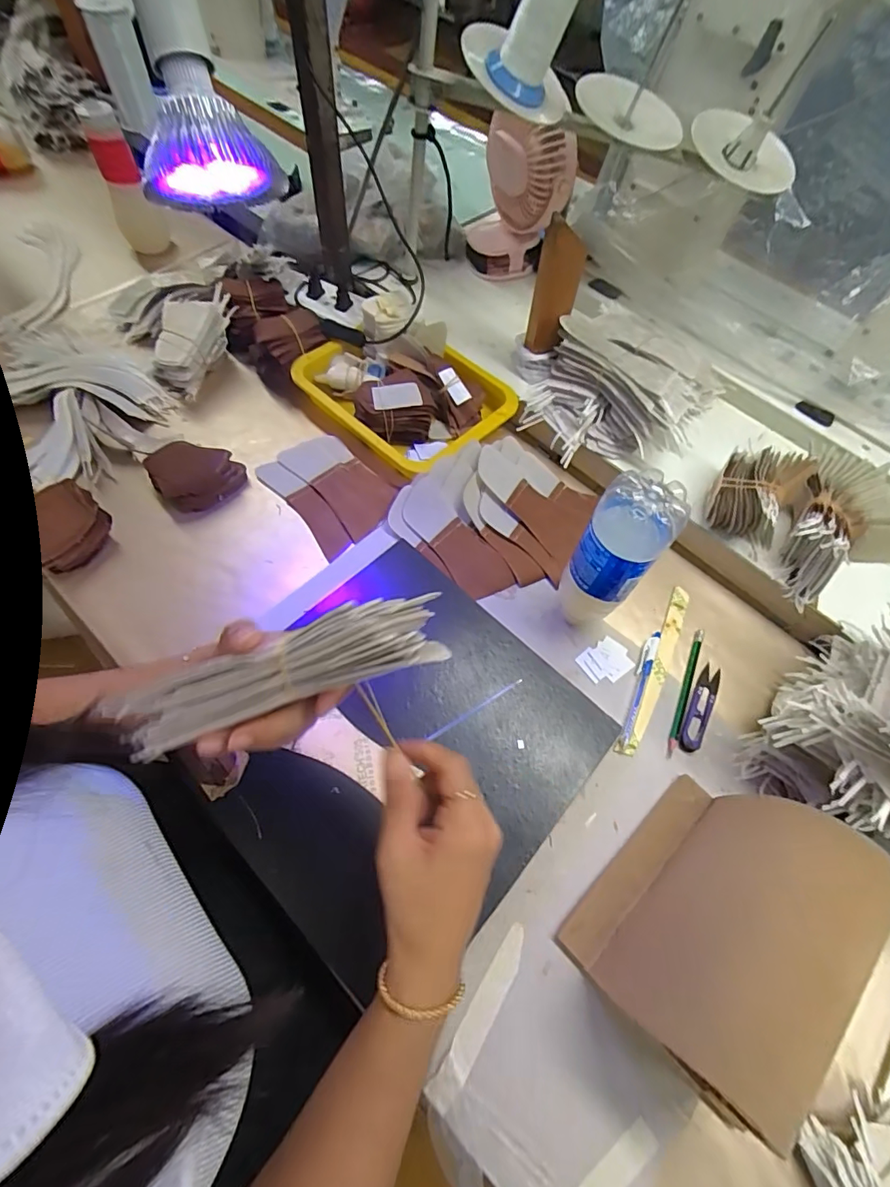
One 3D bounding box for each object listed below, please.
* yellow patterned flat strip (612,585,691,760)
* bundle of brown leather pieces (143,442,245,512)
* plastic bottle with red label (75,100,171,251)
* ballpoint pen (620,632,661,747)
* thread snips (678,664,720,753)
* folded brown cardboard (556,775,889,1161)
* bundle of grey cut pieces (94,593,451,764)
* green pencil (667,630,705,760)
[{"bbox_3d":[0.223,0.076,0.521,0.020,0.006,0.204,27,63,11],"label":"yellow patterned flat strip"},{"bbox_3d":[-0.296,-0.142,0.590,0.089,0.040,0.085,2,63,-3],"label":"bundle of brown leather pieces"},{"bbox_3d":[-0.459,-0.593,0.723,0.055,0.166,0.068,-32,68,-19],"label":"plastic bottle with red label"},{"bbox_3d":[0.199,0.094,0.508,0.014,0.006,0.130,24,63,10],"label":"ballpoint pen"},{"bbox_3d":[0.258,0.115,0.503,0.024,0.009,0.098,31,64,13],"label":"thread snips"},{"bbox_3d":[0.212,0.242,0.356,0.180,0.140,0.149,-39,70,-21],"label":"folded brown cardboard"},{"bbox_3d":[-0.094,0.045,0.274,0.184,0.038,0.031,-19,63,2],"label":"bundle of grey cut pieces"},{"bbox_3d":[0.247,0.098,0.510,0.009,0.004,0.148,25,63,10],"label":"green pencil"}]

